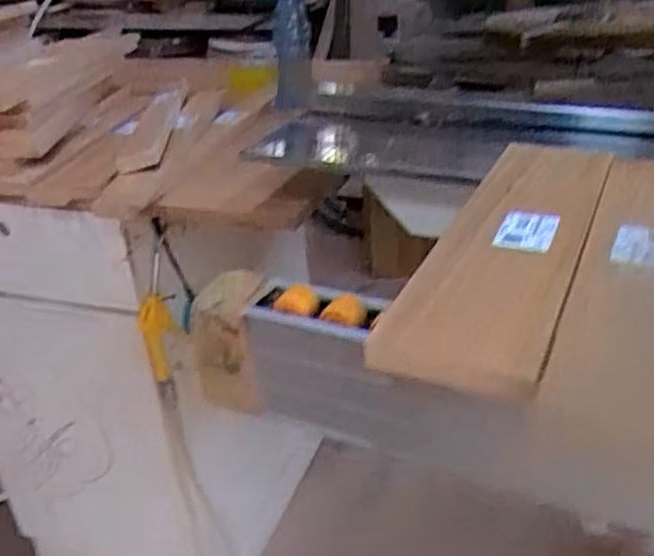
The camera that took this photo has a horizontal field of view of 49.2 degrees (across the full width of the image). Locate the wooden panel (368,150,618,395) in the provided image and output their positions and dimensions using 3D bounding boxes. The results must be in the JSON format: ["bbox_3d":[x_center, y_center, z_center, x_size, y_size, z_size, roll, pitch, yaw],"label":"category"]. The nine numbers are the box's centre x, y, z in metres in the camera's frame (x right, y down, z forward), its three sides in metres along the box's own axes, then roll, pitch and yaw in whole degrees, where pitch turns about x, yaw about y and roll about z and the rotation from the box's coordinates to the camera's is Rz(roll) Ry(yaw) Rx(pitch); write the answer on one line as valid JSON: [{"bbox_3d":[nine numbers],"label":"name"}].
[{"bbox_3d":[0.143,-0.029,0.551,0.102,0.018,0.373,12,34,22],"label":"wooden panel"}]

